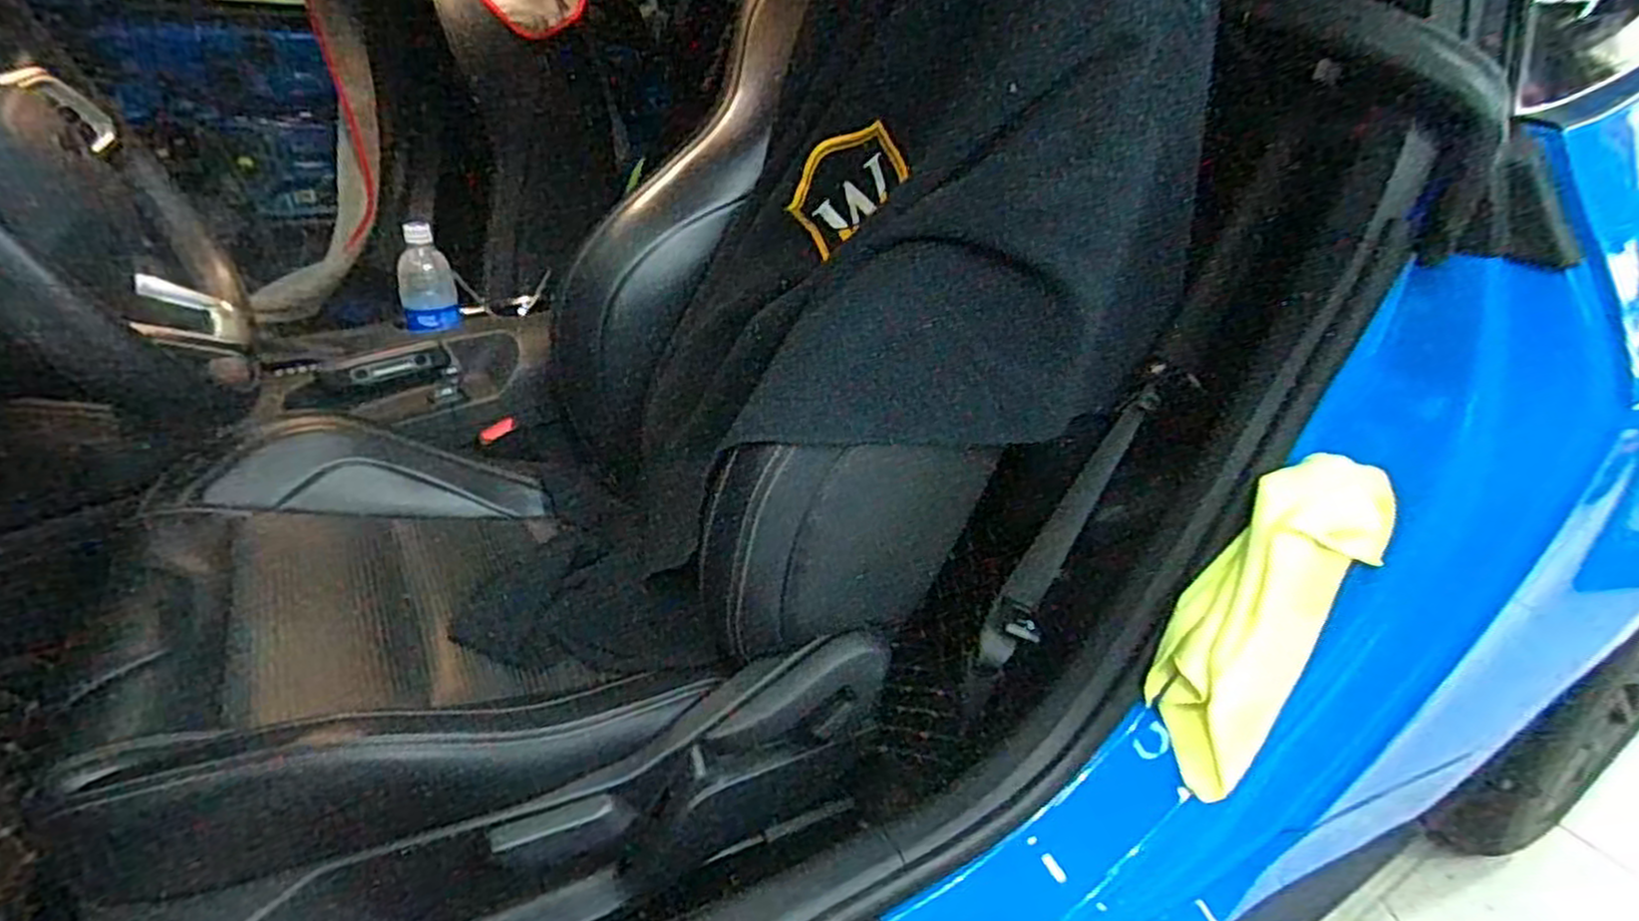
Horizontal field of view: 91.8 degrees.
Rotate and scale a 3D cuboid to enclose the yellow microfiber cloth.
[{"bbox_3d":[0.362,0.136,0.654,0.107,0.292,0.041,25,13,2],"label":"yellow microfiber cloth"}]

